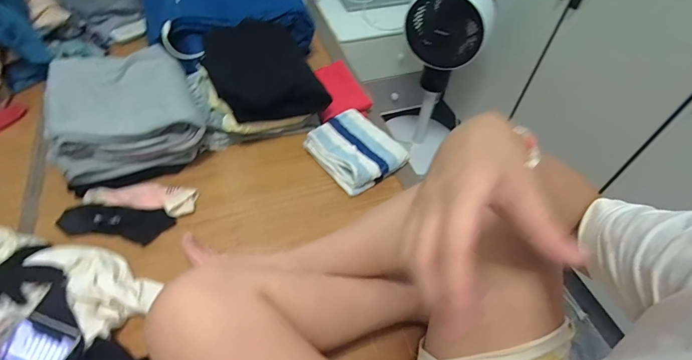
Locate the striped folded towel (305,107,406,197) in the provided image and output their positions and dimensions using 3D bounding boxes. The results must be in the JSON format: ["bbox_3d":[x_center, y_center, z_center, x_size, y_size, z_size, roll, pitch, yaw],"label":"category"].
[{"bbox_3d":[0.024,-0.070,0.842,0.172,0.055,0.183,-34,61,-26],"label":"striped folded towel"}]

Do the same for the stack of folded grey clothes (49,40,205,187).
[{"bbox_3d":[-0.437,-0.157,0.769,0.251,0.108,0.270,-17,55,-16],"label":"stack of folded grey clothes"}]

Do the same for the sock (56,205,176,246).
[{"bbox_3d":[-0.421,0.080,0.691,0.193,0.015,0.062,5,67,-5],"label":"sock"}]

